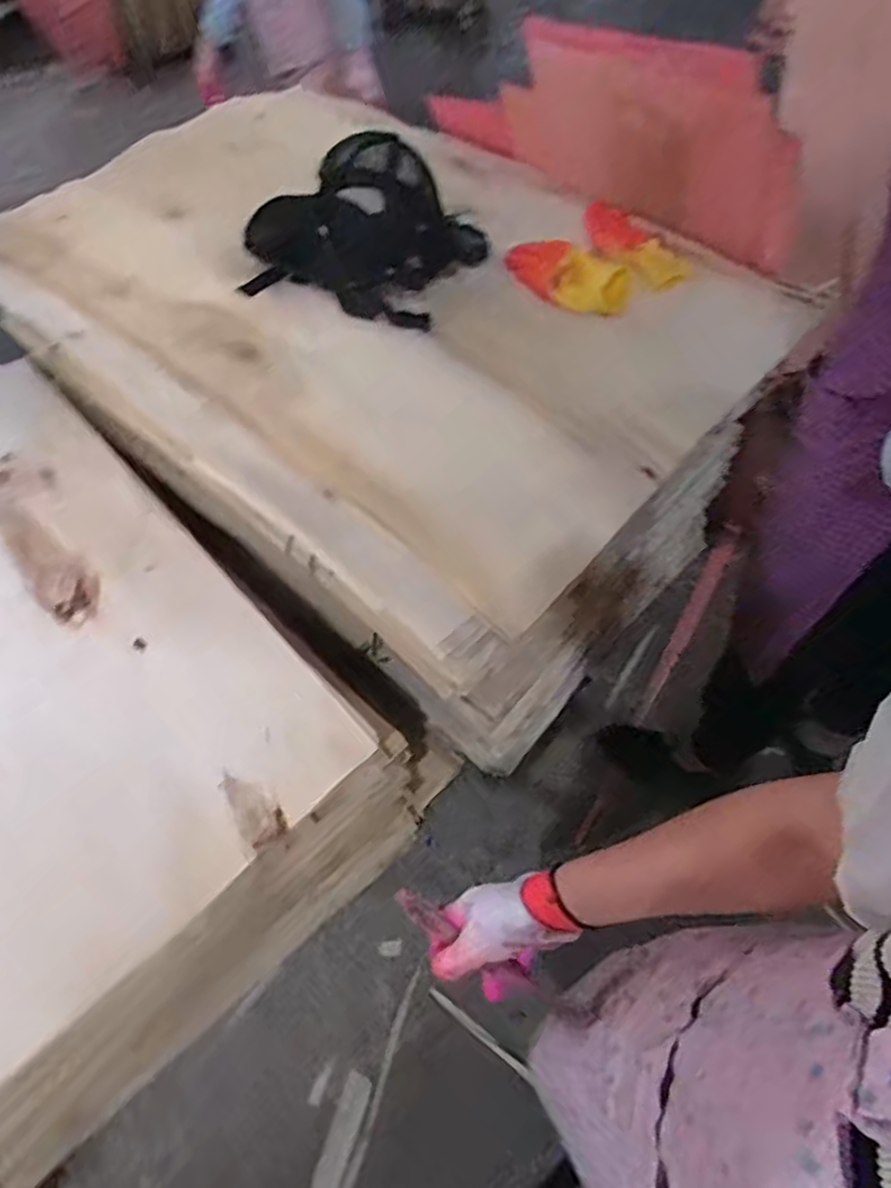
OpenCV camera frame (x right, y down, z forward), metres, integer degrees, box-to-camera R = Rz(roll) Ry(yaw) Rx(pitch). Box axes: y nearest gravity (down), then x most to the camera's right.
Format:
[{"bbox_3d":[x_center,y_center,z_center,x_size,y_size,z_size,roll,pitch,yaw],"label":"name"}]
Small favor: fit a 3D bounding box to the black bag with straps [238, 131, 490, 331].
[{"bbox_3d":[-0.133,-0.568,0.999,0.328,0.185,0.232,18,57,16],"label":"black bag with straps"}]

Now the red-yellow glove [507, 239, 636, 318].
[{"bbox_3d":[0.183,-0.496,1.051,0.209,0.076,0.064,32,62,24],"label":"red-yellow glove"}]

